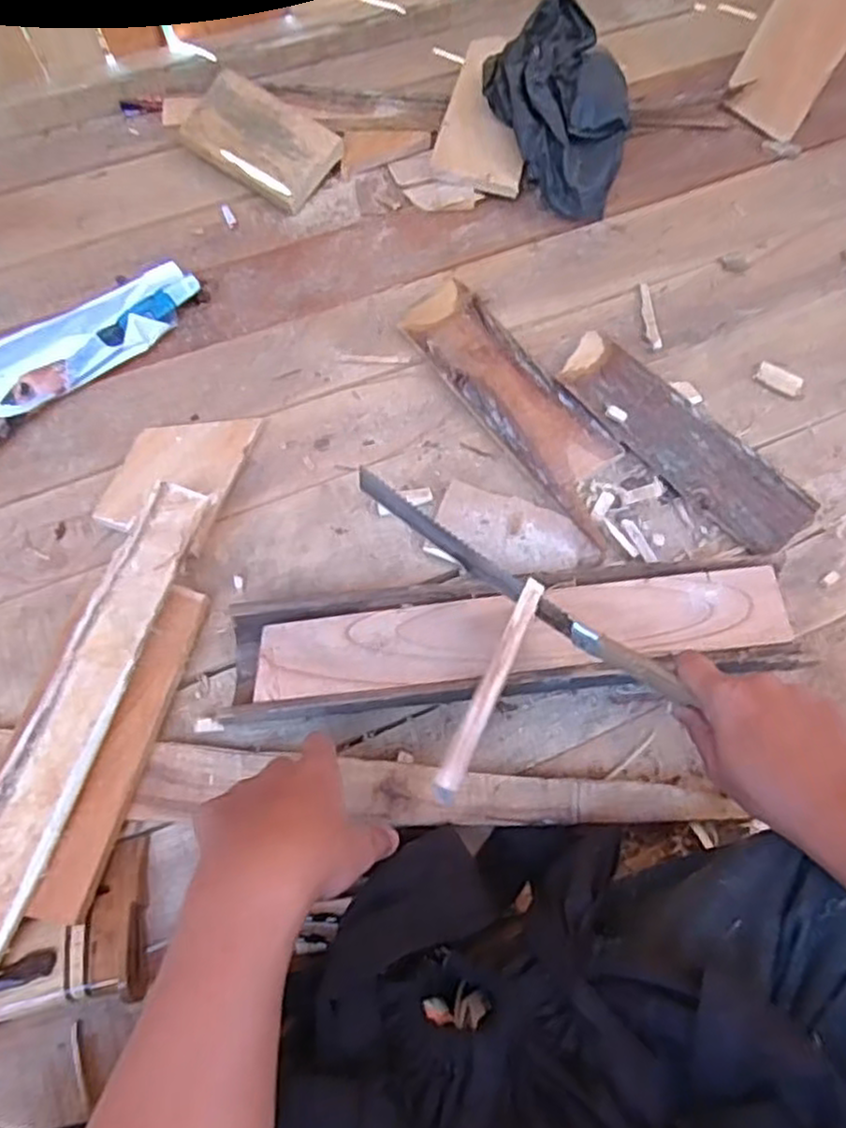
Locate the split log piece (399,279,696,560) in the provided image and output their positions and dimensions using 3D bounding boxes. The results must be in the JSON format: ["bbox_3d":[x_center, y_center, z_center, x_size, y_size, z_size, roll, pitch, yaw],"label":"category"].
[{"bbox_3d":[0.102,-0.136,0.670,0.089,0.023,0.342,-32,69,-15],"label":"split log piece"}]

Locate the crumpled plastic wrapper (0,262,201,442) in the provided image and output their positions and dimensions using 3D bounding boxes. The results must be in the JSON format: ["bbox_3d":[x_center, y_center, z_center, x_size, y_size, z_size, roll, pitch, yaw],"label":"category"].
[{"bbox_3d":[-0.325,-0.188,0.664,0.091,0.048,0.269,42,71,17],"label":"crumpled plastic wrapper"}]

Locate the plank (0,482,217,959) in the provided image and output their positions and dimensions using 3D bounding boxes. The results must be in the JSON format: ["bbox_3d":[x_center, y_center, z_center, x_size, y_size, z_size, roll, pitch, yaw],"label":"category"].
[{"bbox_3d":[-0.280,0.211,0.474,0.059,0.023,0.590,16,72,11],"label":"plank"}]

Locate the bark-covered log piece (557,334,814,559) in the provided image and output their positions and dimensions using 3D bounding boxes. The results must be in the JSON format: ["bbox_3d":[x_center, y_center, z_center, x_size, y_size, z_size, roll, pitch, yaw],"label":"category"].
[{"bbox_3d":[0.224,-0.108,0.650,0.073,0.029,0.245,-40,72,-18],"label":"bark-covered log piece"}]

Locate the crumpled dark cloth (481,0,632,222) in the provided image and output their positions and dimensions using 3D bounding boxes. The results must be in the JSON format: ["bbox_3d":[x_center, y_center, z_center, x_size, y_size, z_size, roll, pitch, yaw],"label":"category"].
[{"bbox_3d":[0.137,-0.483,0.789,0.146,0.086,0.259,4,65,1],"label":"crumpled dark cloth"}]

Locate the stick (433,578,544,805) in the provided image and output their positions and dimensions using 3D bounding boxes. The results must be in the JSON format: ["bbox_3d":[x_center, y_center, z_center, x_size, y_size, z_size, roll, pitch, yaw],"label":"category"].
[{"bbox_3d":[0.043,0.074,0.457,0.017,0.010,0.151,23,67,10],"label":"stick"}]

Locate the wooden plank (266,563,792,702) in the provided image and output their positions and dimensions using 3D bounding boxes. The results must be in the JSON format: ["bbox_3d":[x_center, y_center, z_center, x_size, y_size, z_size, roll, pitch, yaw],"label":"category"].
[{"bbox_3d":[0.072,0.050,0.536,0.378,0.019,0.063,-5,65,-3],"label":"wooden plank"}]

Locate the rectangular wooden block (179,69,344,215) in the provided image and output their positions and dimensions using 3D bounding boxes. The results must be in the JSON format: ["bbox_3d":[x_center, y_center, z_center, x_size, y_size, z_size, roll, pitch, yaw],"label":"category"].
[{"bbox_3d":[-0.170,-0.447,0.782,0.155,0.016,0.095,34,82,5],"label":"rectangular wooden block"}]

